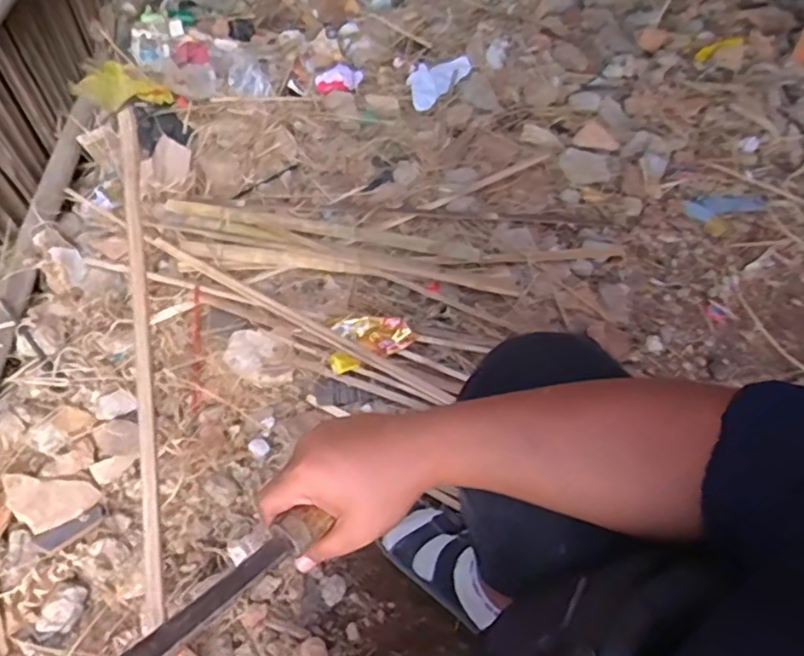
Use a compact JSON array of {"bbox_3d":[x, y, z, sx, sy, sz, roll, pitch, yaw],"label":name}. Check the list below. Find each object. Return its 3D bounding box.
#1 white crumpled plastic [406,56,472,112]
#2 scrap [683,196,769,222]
[{"bbox_3d":[0.065,-0.546,1.363,0.099,0.021,0.196,31,59,17],"label":"white crumpled plastic"},{"bbox_3d":[0.641,-0.247,1.247,0.177,0.013,0.059,-13,57,-12],"label":"scrap"}]

